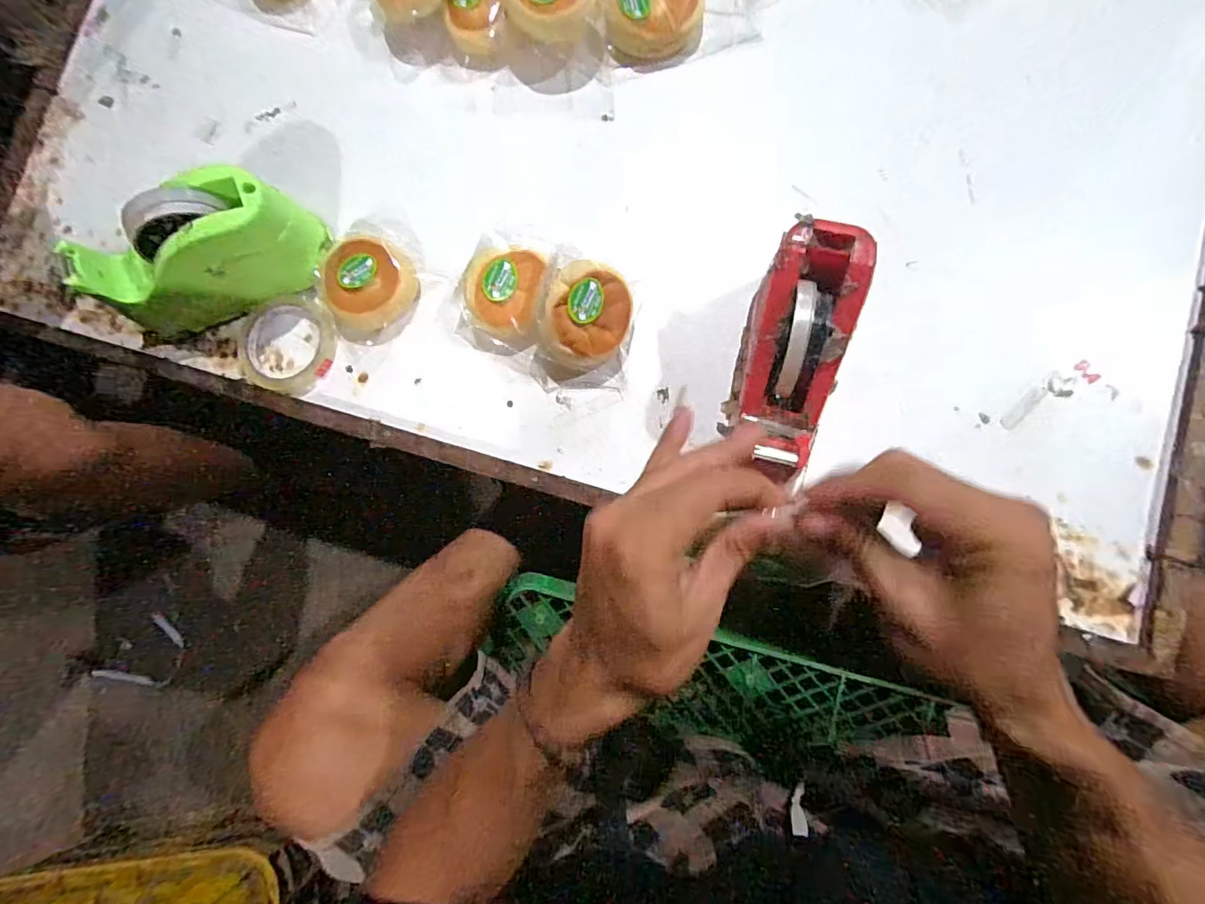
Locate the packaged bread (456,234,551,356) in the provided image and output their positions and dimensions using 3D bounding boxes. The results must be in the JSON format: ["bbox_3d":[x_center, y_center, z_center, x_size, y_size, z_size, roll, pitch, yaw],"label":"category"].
[{"bbox_3d":[-0.095,-0.145,0.503,0.088,0.046,0.096,-1,82,5],"label":"packaged bread"}]

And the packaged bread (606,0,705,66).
[{"bbox_3d":[0.052,-0.431,0.515,0.091,0.044,0.084,-1,82,5],"label":"packaged bread"}]

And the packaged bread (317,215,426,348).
[{"bbox_3d":[-0.224,-0.168,0.514,0.088,0.036,0.119,35,87,9],"label":"packaged bread"}]

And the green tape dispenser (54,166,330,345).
[{"bbox_3d":[-0.368,-0.187,0.496,0.191,0.106,0.092,-23,81,2],"label":"green tape dispenser"}]

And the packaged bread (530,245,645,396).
[{"bbox_3d":[-0.017,-0.121,0.486,0.088,0.058,0.123,10,83,7],"label":"packaged bread"}]

